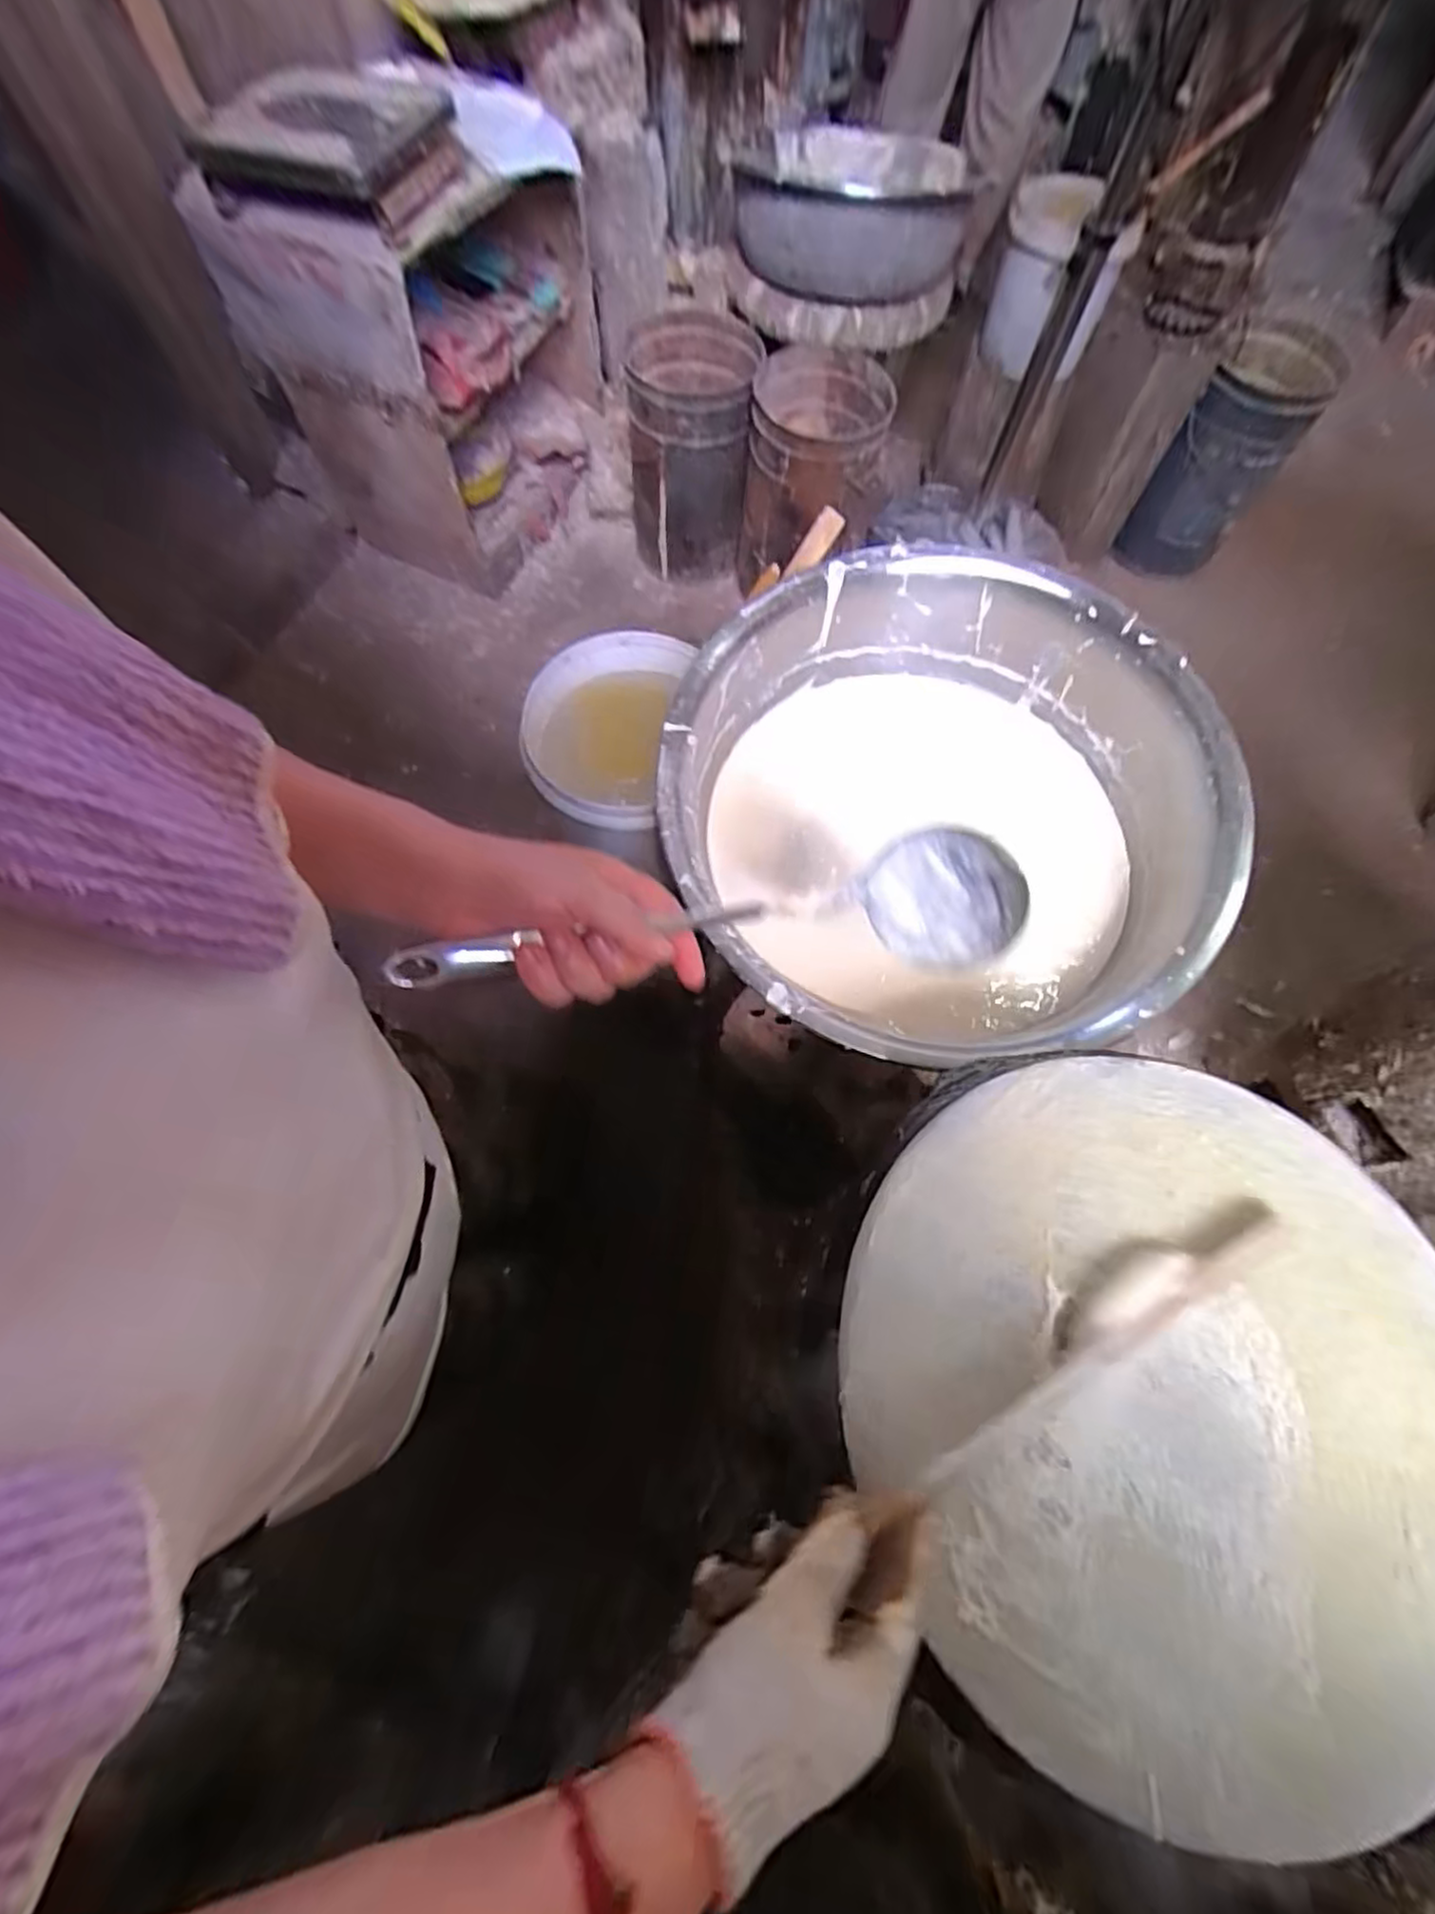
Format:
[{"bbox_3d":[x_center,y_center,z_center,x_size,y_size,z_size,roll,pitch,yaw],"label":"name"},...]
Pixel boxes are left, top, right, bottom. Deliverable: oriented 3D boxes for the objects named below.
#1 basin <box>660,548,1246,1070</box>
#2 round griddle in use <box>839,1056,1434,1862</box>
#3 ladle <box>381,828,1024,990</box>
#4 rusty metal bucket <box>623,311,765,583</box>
[{"bbox_3d":[0.217,-0.134,0.816,0.532,0.305,0.523,1,68,-2],"label":"basin"},{"bbox_3d":[0.256,0.240,0.406,0.355,0.023,0.360,1,68,-2],"label":"round griddle in use"},{"bbox_3d":[0.007,-0.017,0.411,0.352,0.077,0.075,-7,68,-16],"label":"ladle"},{"bbox_3d":[-0.060,-1.139,1.639,0.279,0.440,0.274,1,68,-2],"label":"rusty metal bucket"}]

